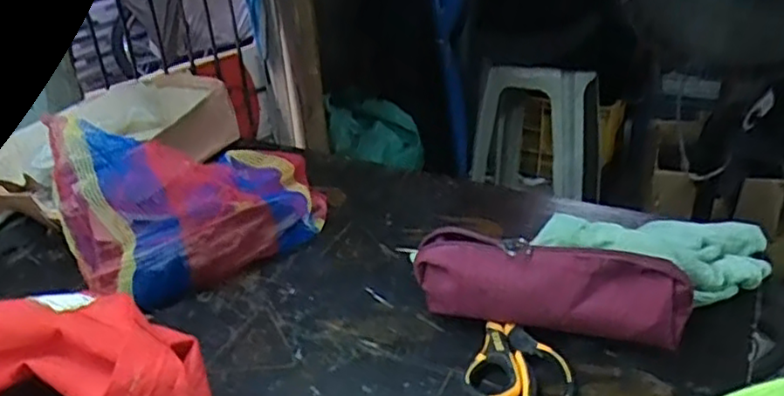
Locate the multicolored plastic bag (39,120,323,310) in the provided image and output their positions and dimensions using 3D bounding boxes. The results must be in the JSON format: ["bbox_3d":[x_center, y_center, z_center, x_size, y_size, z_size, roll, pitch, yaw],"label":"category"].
[{"bbox_3d":[-0.203,0.005,0.696,0.268,0.141,0.146,-10,30,-11],"label":"multicolored plastic bag"}]

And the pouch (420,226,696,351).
[{"bbox_3d":[0.131,0.080,0.575,0.219,0.078,0.050,8,31,19],"label":"pouch"}]

